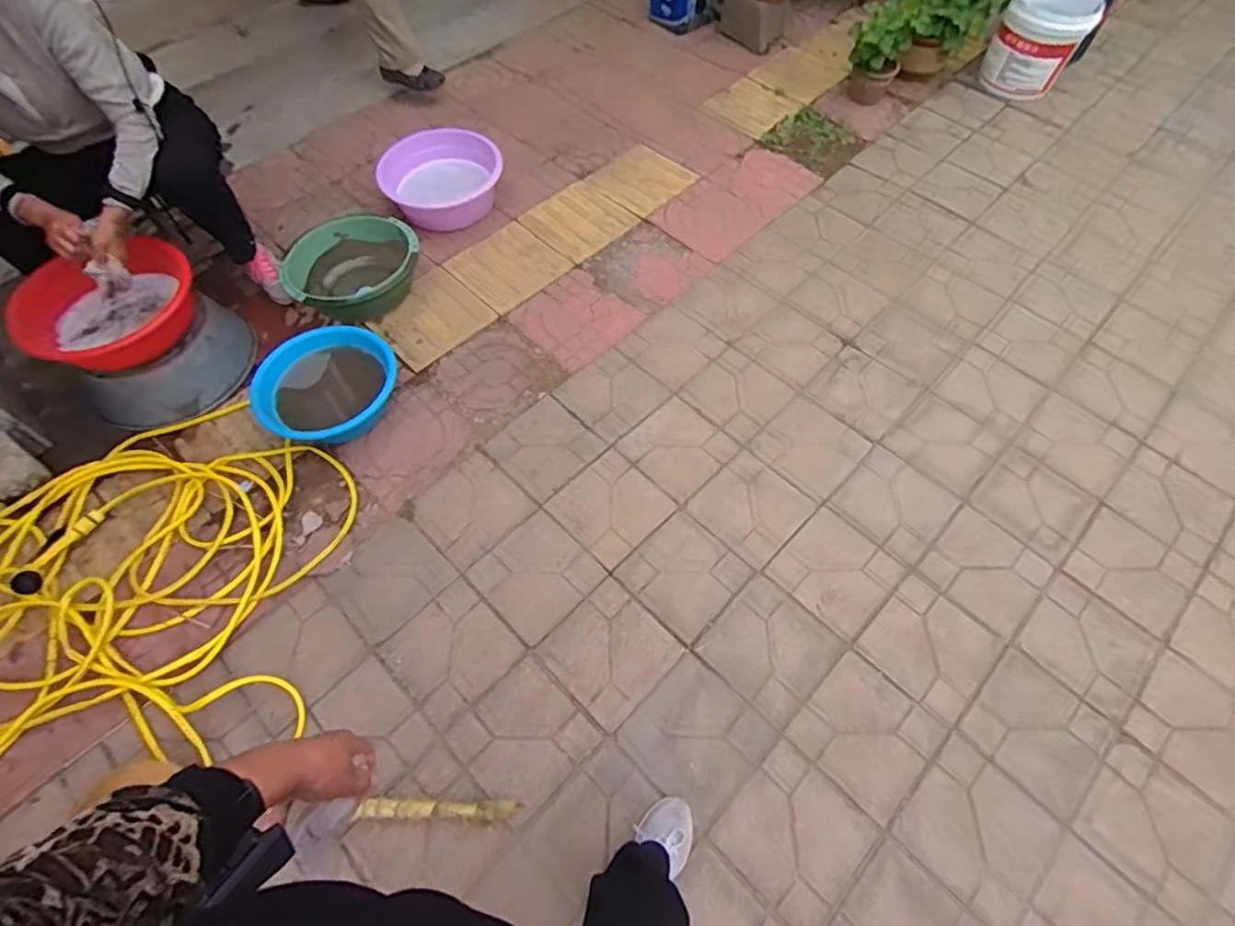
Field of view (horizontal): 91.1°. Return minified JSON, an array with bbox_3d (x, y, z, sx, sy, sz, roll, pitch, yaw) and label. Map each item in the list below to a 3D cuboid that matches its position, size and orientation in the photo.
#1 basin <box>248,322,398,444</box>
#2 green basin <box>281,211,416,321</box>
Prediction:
[{"bbox_3d":[-0.721,-0.190,1.492,0.313,0.131,0.300,0,61,0],"label":"basin"},{"bbox_3d":[-0.726,-0.536,1.690,0.342,0.150,0.342,0,61,0],"label":"green basin"}]

